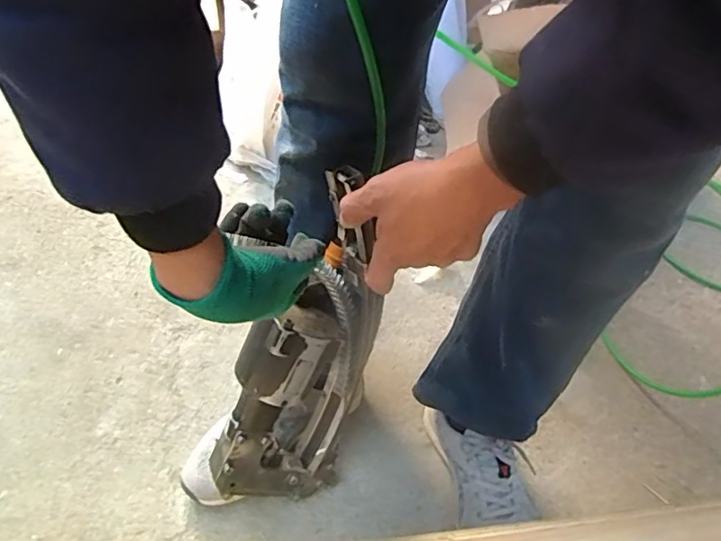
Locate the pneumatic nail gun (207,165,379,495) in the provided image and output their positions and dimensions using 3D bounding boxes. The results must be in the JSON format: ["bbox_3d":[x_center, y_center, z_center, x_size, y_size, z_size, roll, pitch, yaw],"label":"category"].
[{"bbox_3d":[-0.058,0.095,0.588,0.097,0.415,0.137,29,29,21],"label":"pneumatic nail gun"}]

